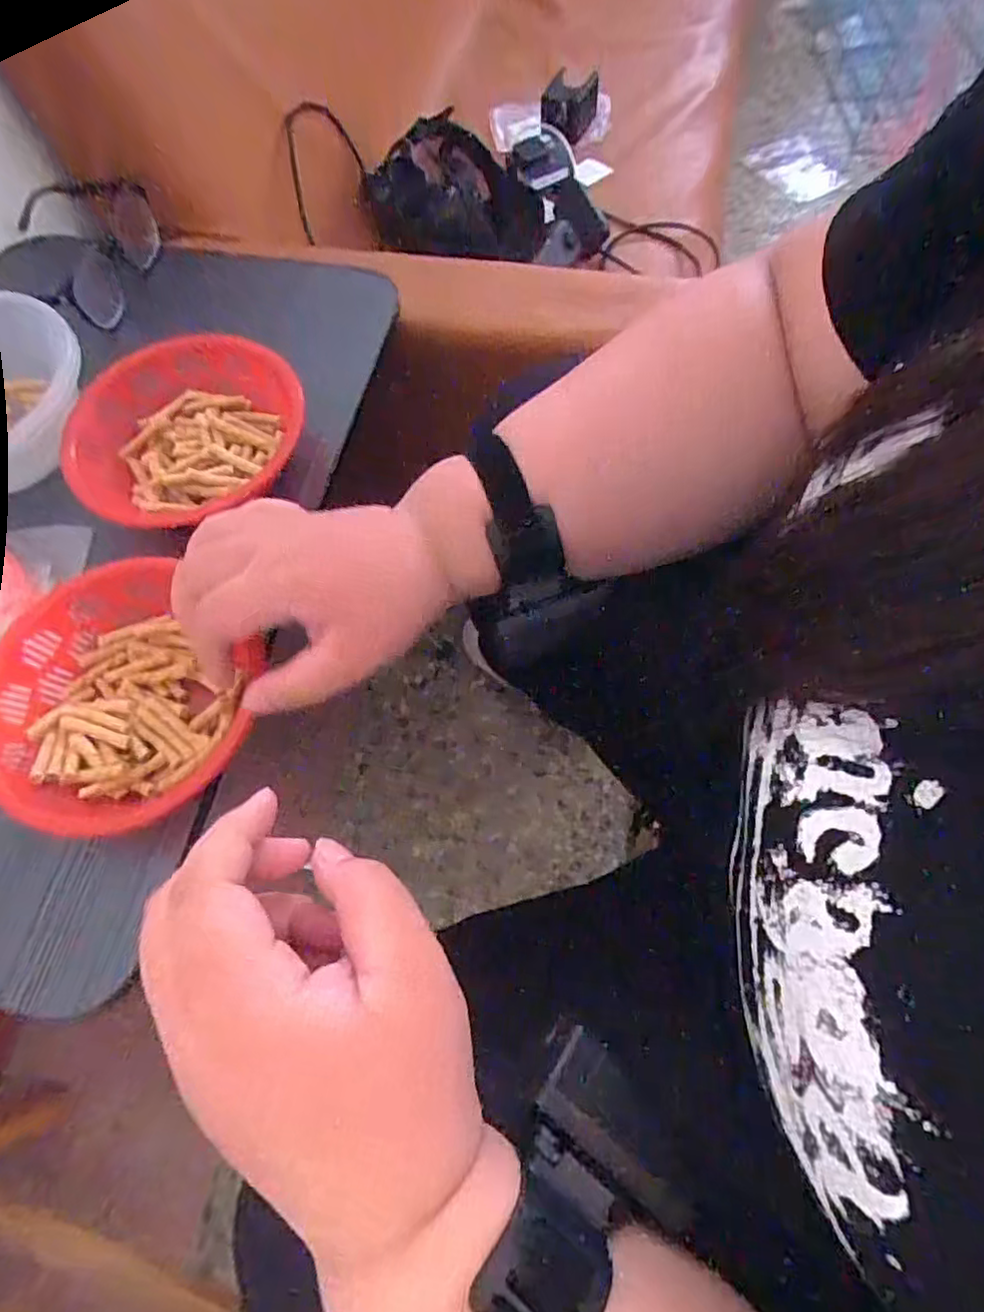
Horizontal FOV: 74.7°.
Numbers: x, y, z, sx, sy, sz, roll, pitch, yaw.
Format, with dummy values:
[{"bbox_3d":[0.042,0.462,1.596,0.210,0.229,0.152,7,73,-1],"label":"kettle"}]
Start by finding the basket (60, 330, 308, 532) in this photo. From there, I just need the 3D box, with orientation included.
[{"bbox_3d":[-0.217,-0.156,0.449,0.128,0.042,0.154,34,73,16],"label":"basket"}]

